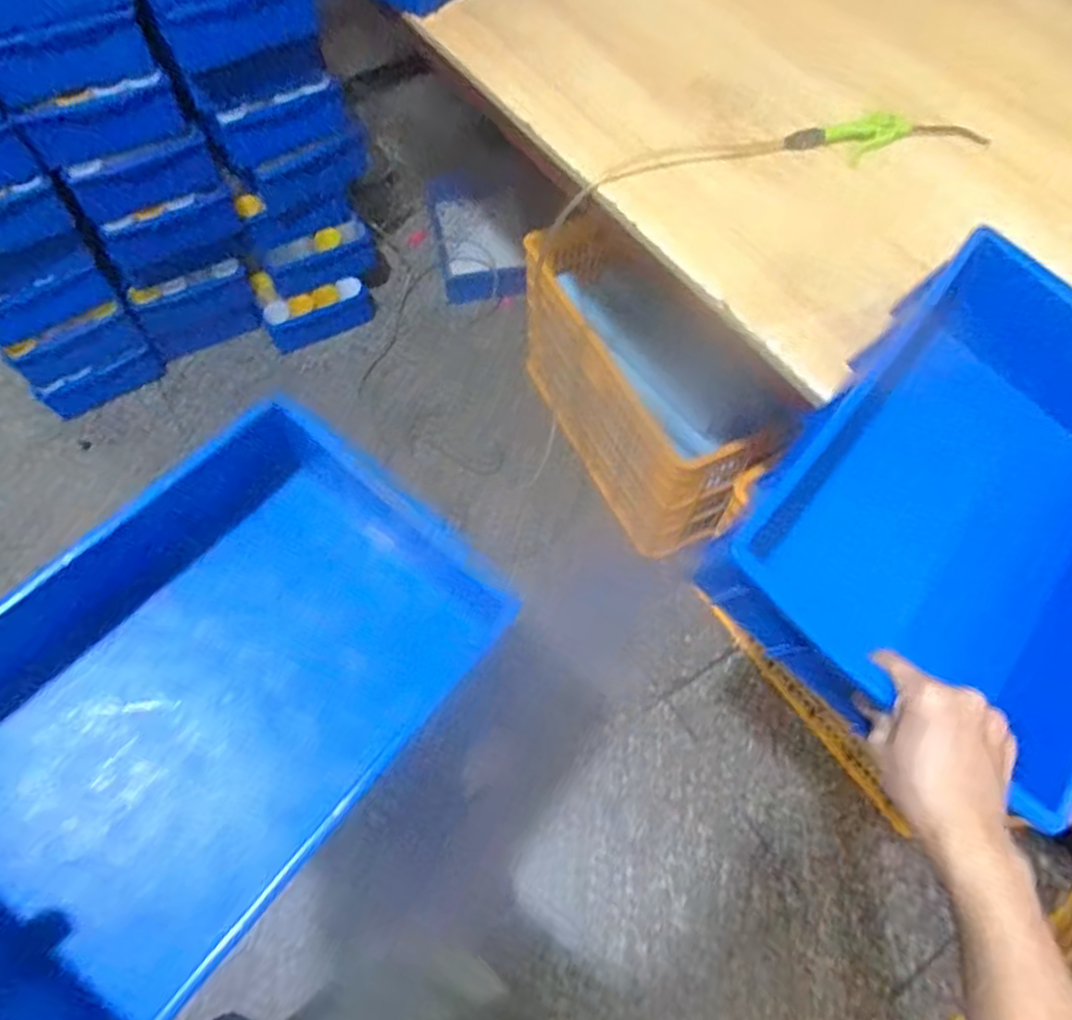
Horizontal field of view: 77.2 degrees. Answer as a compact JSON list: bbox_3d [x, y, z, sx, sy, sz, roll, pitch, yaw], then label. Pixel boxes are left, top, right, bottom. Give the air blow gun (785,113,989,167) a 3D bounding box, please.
[{"bbox_3d":[0.492,-0.520,0.936,0.275,0.035,0.063,-5,62,-4],"label":"air blow gun"}]

